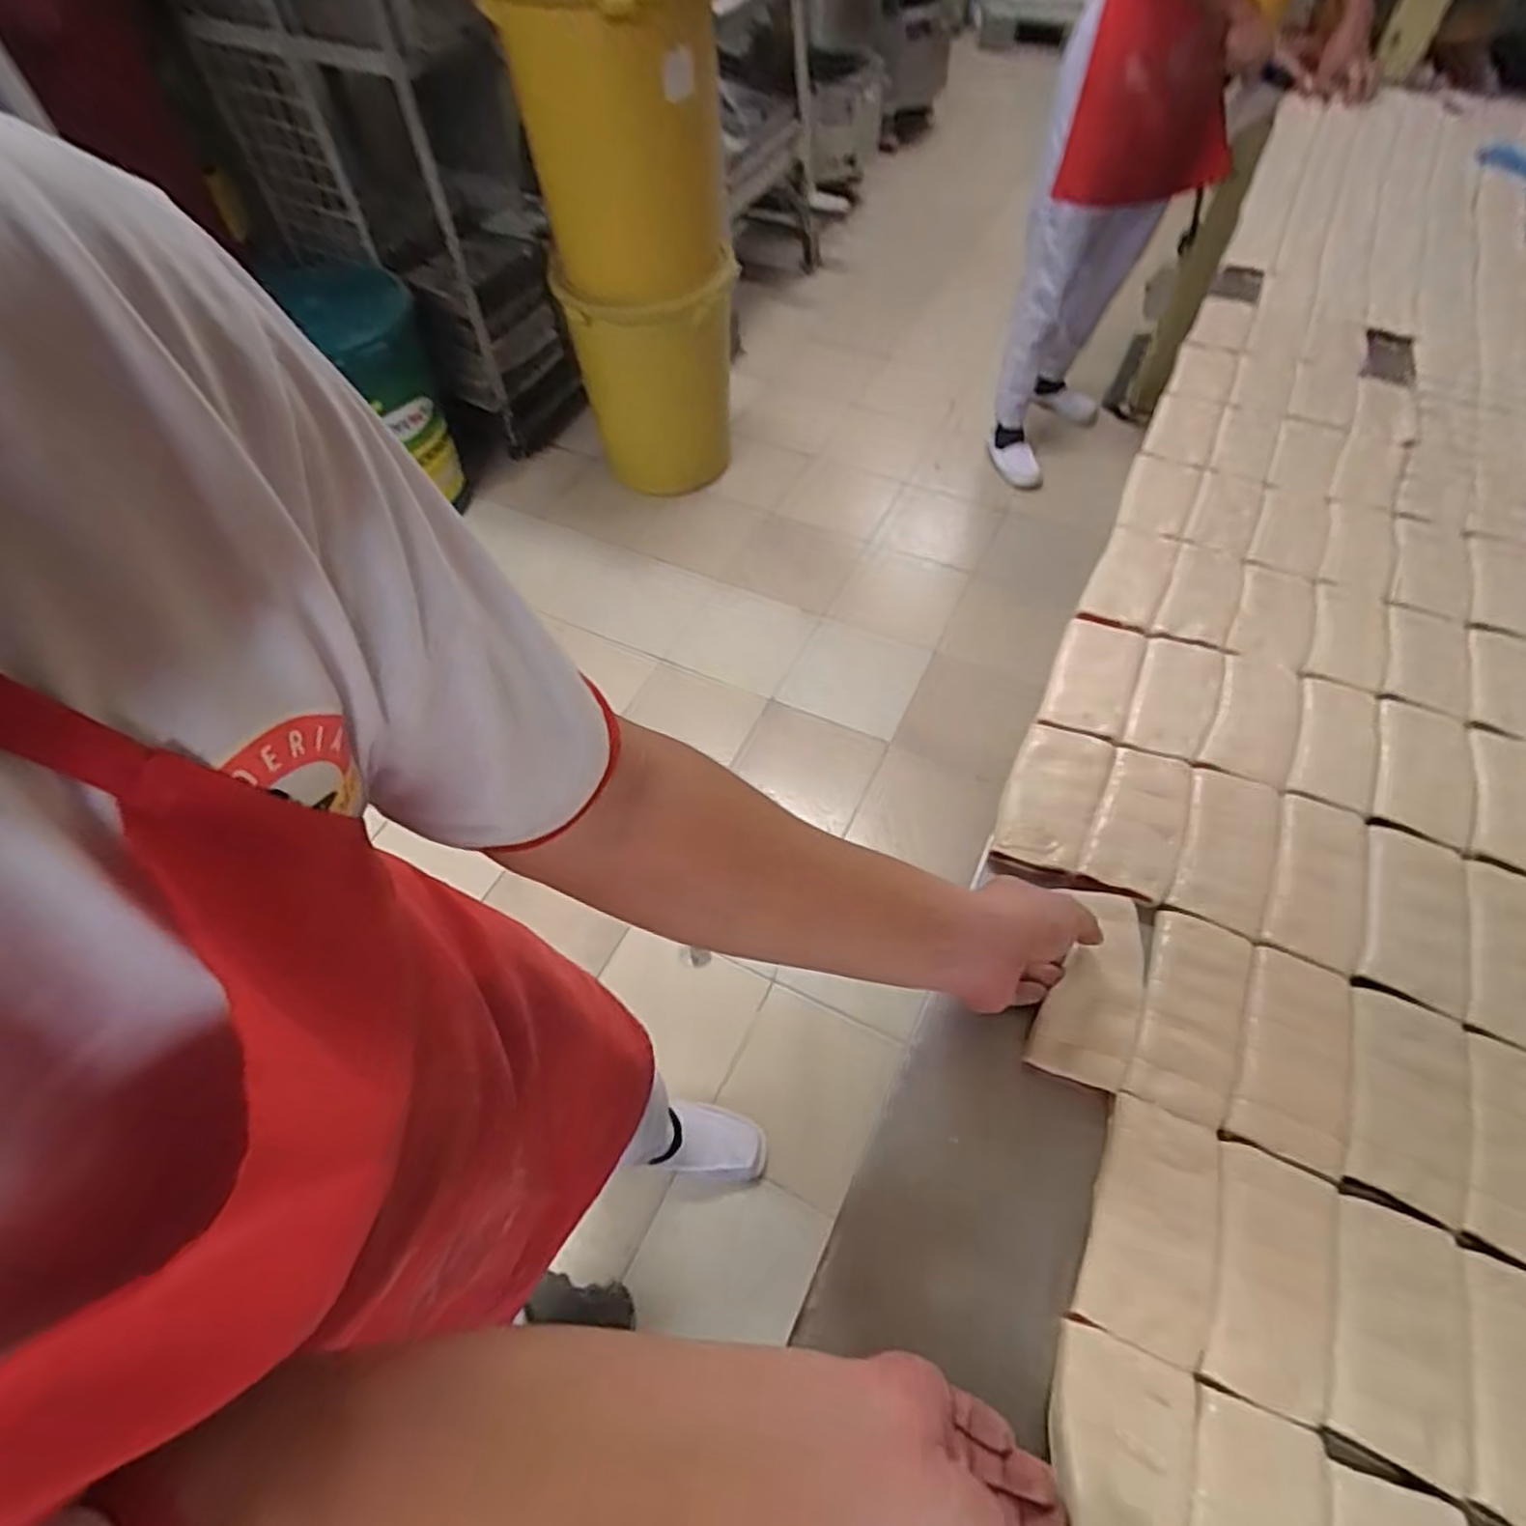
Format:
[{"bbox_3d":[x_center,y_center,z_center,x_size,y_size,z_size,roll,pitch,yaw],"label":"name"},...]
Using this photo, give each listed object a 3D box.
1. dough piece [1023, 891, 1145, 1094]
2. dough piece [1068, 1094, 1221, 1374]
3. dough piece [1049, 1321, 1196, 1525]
[{"bbox_3d":[0.244,0.157,0.538,0.061,0.024,0.146,26,60,17],"label":"dough piece"},{"bbox_3d":[0.241,0.282,0.460,0.071,0.009,0.131,20,58,13],"label":"dough piece"},{"bbox_3d":[0.185,0.384,0.392,0.071,0.012,0.131,19,58,12],"label":"dough piece"}]

